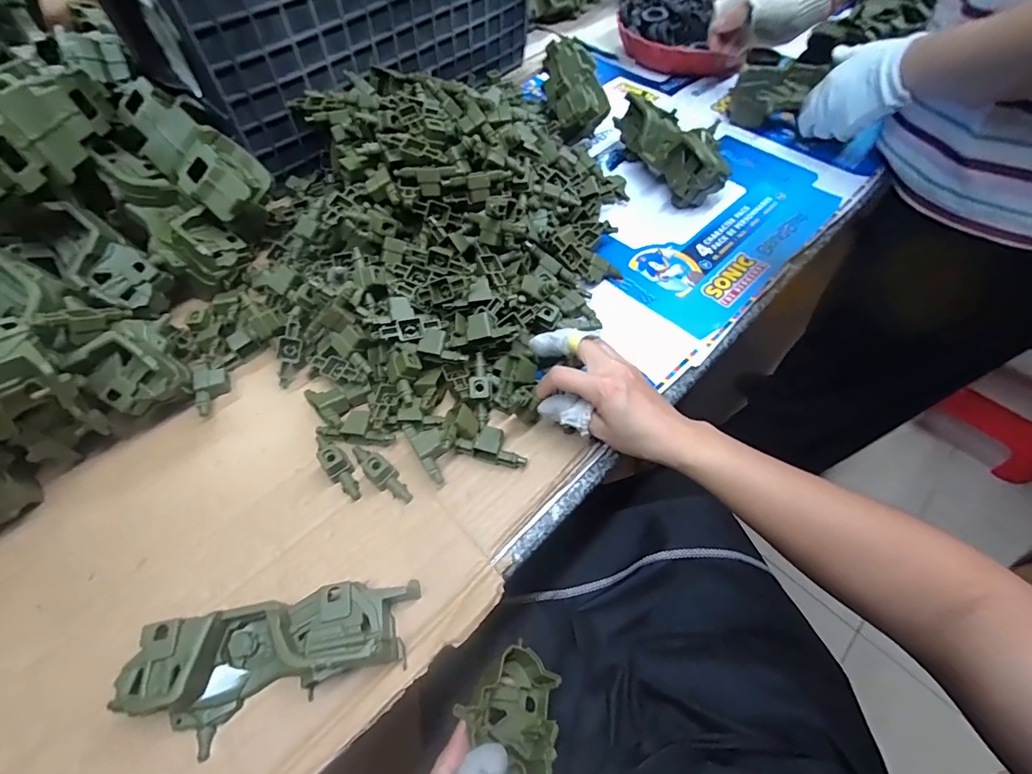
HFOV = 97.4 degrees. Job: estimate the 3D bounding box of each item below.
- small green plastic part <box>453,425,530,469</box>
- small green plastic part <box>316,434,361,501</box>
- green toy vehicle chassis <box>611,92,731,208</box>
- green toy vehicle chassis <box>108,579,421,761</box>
[{"bbox_3d":[-0.019,0.048,0.382,0.059,0.018,0.026,13,59,8],"label":"small green plastic part"},{"bbox_3d":[-0.149,0.062,0.373,0.019,0.020,0.065,-32,63,-18],"label":"small green plastic part"},{"bbox_3d":[0.187,-0.299,0.570,0.070,0.072,0.181,-14,59,-9],"label":"green toy vehicle chassis"},{"bbox_3d":[-0.157,0.176,0.294,0.183,0.038,0.073,-10,58,-6],"label":"green toy vehicle chassis"}]

